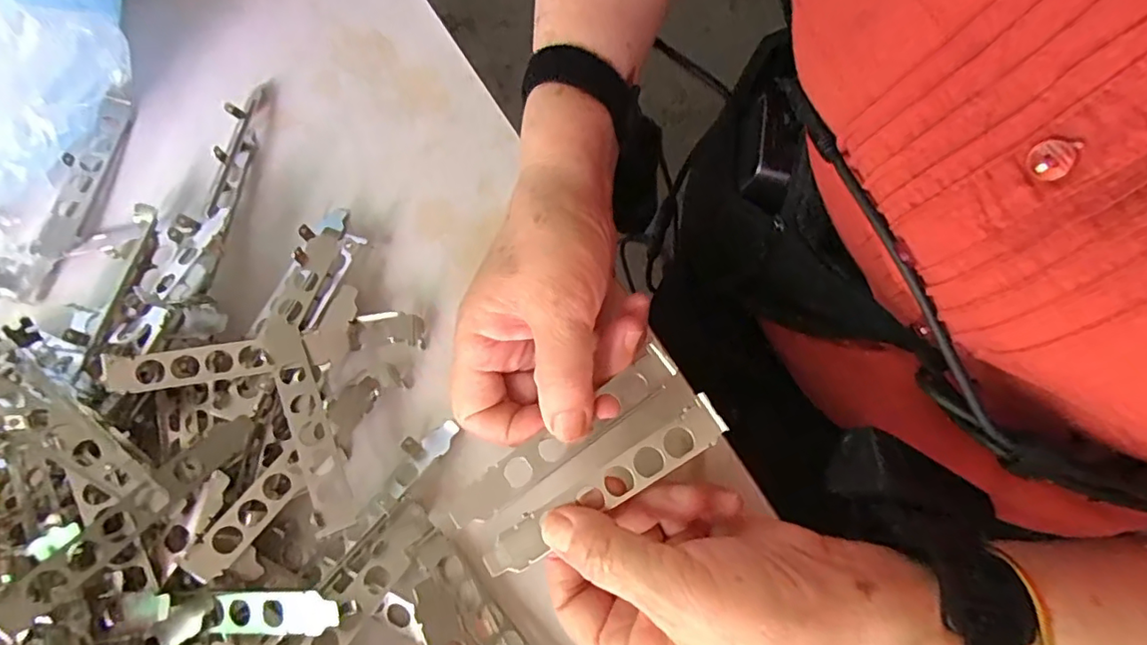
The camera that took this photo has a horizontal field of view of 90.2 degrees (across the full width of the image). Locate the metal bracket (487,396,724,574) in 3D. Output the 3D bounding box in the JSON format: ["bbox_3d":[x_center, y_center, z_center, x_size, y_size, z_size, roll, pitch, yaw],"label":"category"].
[{"bbox_3d":[0.012,0.073,0.252,0.121,0.005,0.019,-33,74,2],"label":"metal bracket"}]

